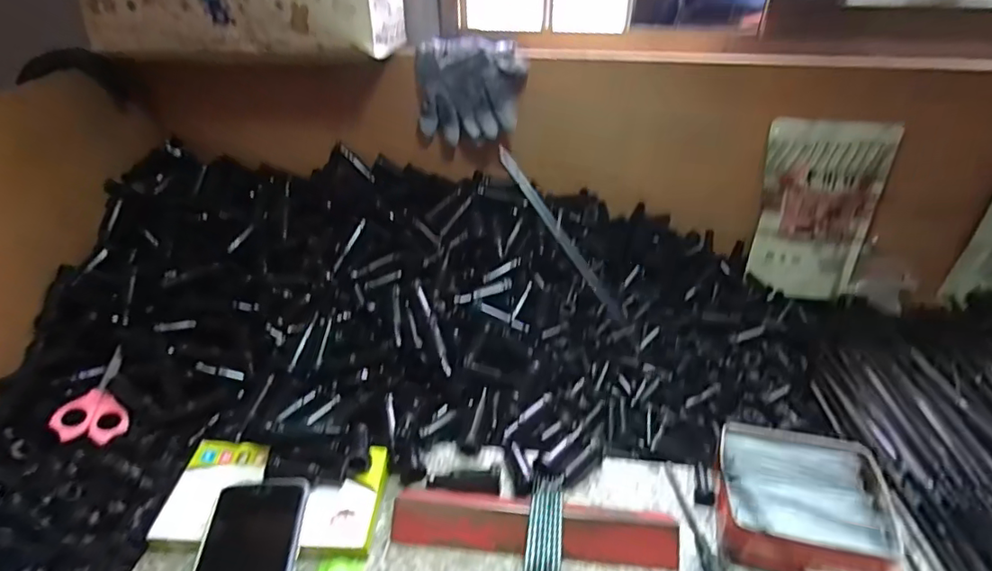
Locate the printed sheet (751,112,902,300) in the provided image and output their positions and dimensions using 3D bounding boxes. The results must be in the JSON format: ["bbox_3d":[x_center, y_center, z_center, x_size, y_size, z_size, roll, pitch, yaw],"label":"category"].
[{"bbox_3d":[0.391,-0.090,0.657,0.133,0.208,0.036,5,18,5],"label":"printed sheet"}]

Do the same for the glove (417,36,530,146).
[{"bbox_3d":[-0.029,-0.227,0.640,0.126,0.099,0.070,-1,37,-1],"label":"glove"}]

